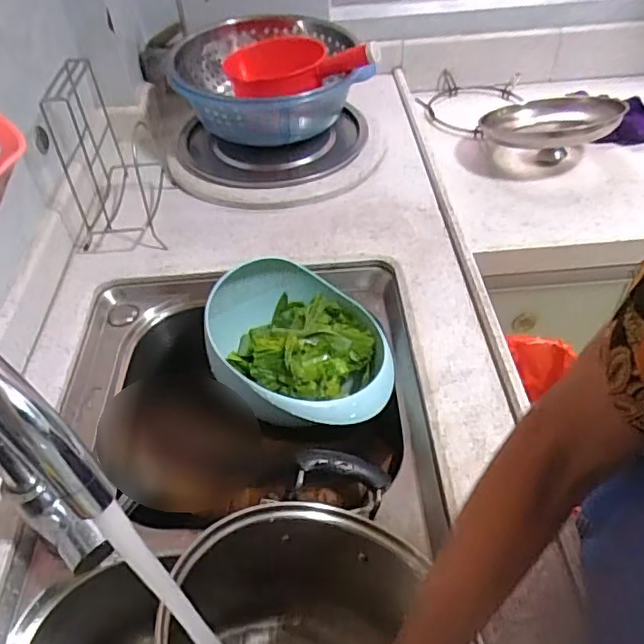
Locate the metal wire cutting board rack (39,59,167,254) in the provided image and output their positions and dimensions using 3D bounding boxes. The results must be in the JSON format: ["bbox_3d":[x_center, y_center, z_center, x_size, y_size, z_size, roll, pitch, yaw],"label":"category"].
[{"bbox_3d":[-0.303,-0.230,0.782,0.122,0.203,0.174,-9,46,-6],"label":"metal wire cutting board rack"}]

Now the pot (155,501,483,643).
[{"bbox_3d":[-0.013,0.286,0.476,0.229,0.137,0.222,-1,46,1],"label":"pot"}]

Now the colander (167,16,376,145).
[{"bbox_3d":[-0.088,-0.409,0.981,0.318,0.136,0.307,-9,46,-6],"label":"colander"}]

